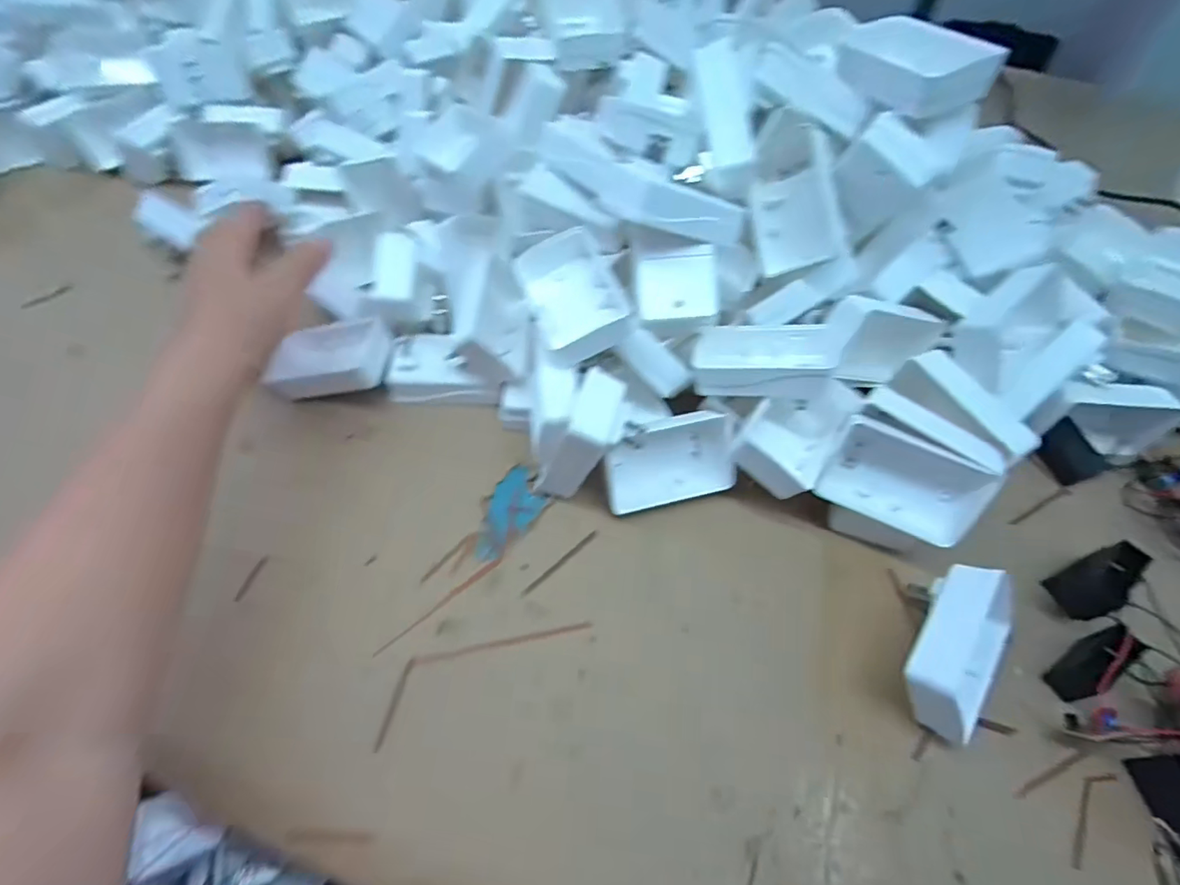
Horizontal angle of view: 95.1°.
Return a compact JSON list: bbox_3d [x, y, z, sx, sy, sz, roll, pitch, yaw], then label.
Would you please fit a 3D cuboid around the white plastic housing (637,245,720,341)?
[{"bbox_3d":[0.059,-0.101,0.365,0.052,0.018,0.054,-6,88,6],"label":"white plastic housing"}]

